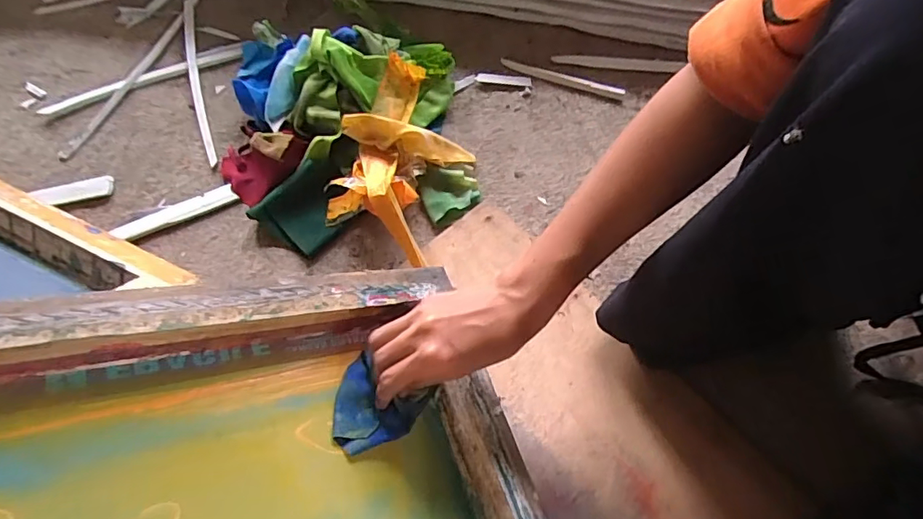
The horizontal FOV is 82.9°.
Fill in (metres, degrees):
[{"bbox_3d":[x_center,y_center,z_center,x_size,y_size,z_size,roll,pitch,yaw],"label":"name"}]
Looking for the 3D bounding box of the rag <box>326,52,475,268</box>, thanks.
[{"bbox_3d":[-0.058,-0.114,0.532,0.119,0.052,0.195,19,67,9],"label":"rag"}]

